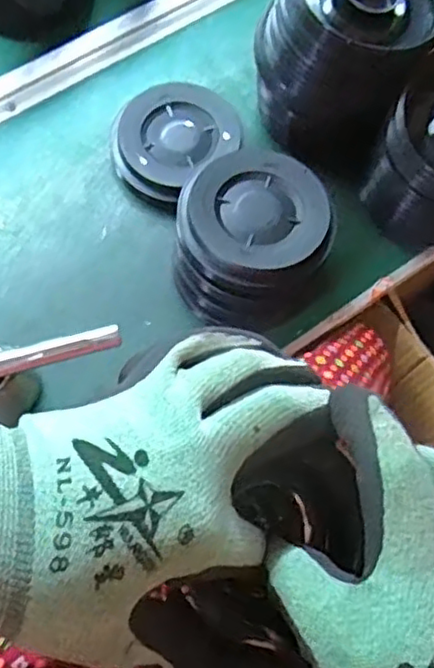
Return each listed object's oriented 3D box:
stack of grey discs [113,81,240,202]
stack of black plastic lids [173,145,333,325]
[{"bbox_3d":[-0.041,-0.179,0.608,0.109,0.027,0.097,-40,77,-14],"label":"stack of grey discs"},{"bbox_3d":[0.027,-0.077,0.551,0.121,0.084,0.119,6,71,-1],"label":"stack of black plastic lids"}]

